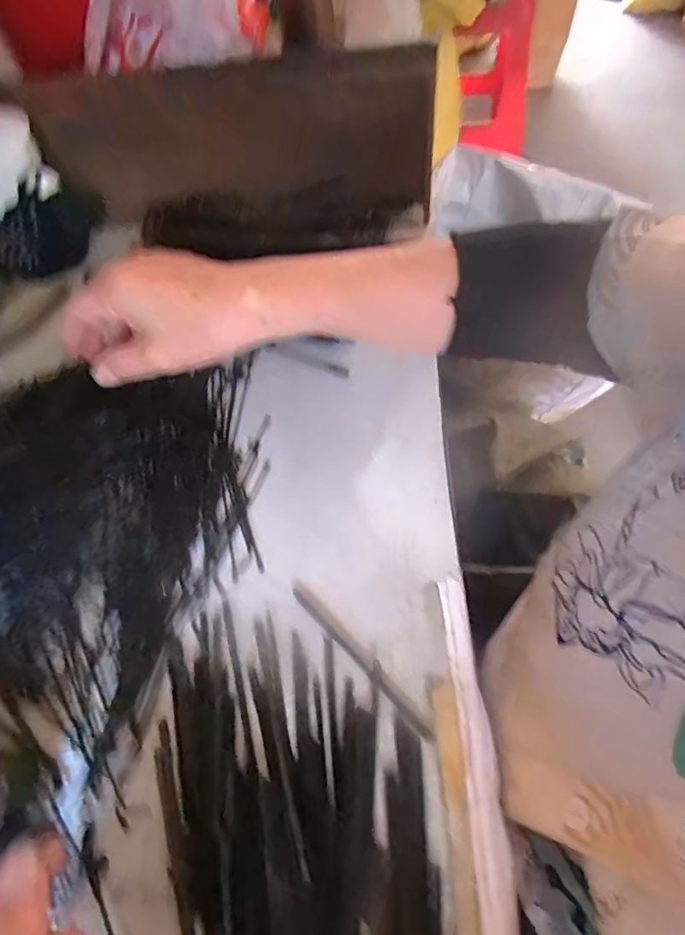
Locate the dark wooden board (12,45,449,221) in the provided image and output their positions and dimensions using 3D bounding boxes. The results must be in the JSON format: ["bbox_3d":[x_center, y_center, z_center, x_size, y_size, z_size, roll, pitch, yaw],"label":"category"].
[{"bbox_3d":[-0.089,-0.294,0.432,0.337,0.119,0.027,-1,26,-3],"label":"dark wooden board"}]

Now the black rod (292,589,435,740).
[{"bbox_3d":[0.007,0.099,0.253,0.005,0.004,0.100,-41,65,-18],"label":"black rod"}]

